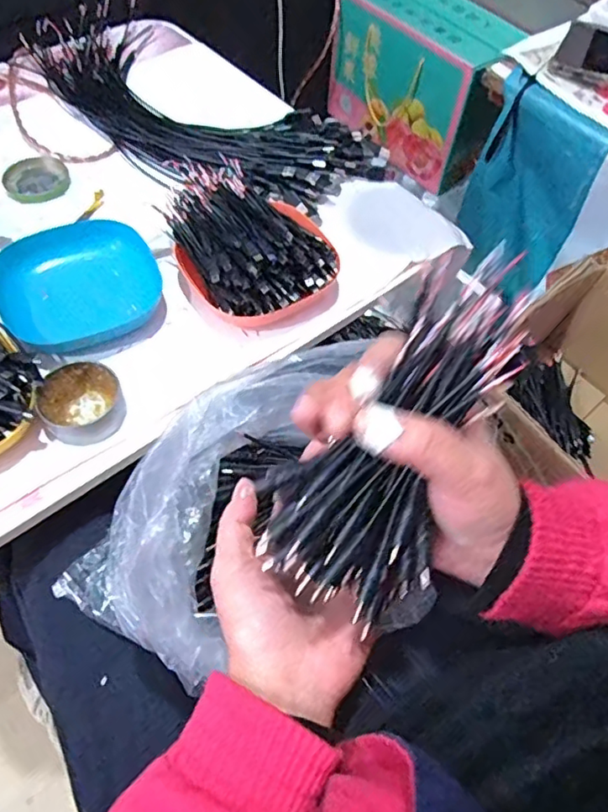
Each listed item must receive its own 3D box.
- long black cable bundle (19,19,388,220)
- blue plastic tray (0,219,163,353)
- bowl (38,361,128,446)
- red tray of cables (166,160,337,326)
[{"bbox_3d":[-0.143,-0.355,0.683,0.460,0.032,0.193,37,63,18],"label":"long black cable bundle"},{"bbox_3d":[-0.208,-0.113,0.532,0.136,0.028,0.125,-30,65,-20],"label":"blue plastic tray"},{"bbox_3d":[-0.176,-0.002,0.462,0.062,0.029,0.062,2,59,-3],"label":"bowl"},{"bbox_3d":[-0.052,-0.160,0.541,0.135,0.076,0.192,-17,61,-13],"label":"red tray of cables"}]

